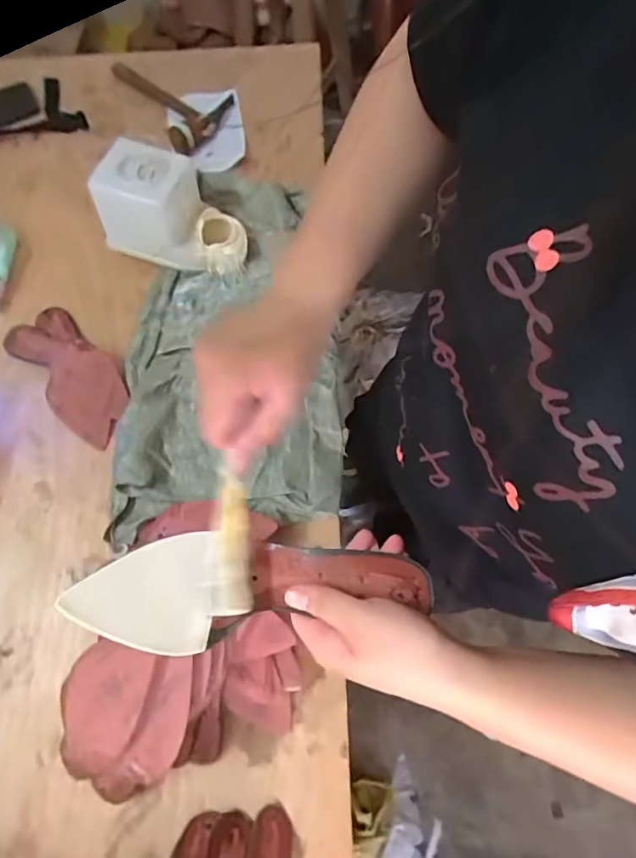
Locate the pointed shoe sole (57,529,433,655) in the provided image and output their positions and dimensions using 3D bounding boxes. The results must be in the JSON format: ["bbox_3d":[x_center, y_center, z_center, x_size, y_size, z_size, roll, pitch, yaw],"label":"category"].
[{"bbox_3d":[-0.042,0.108,0.360,0.231,0.042,0.072,-3,70,-10],"label":"pointed shoe sole"}]

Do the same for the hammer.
[{"bbox_3d":[-0.223,-0.535,0.833,0.131,0.062,0.191,-39,74,-12],"label":"hammer"}]

